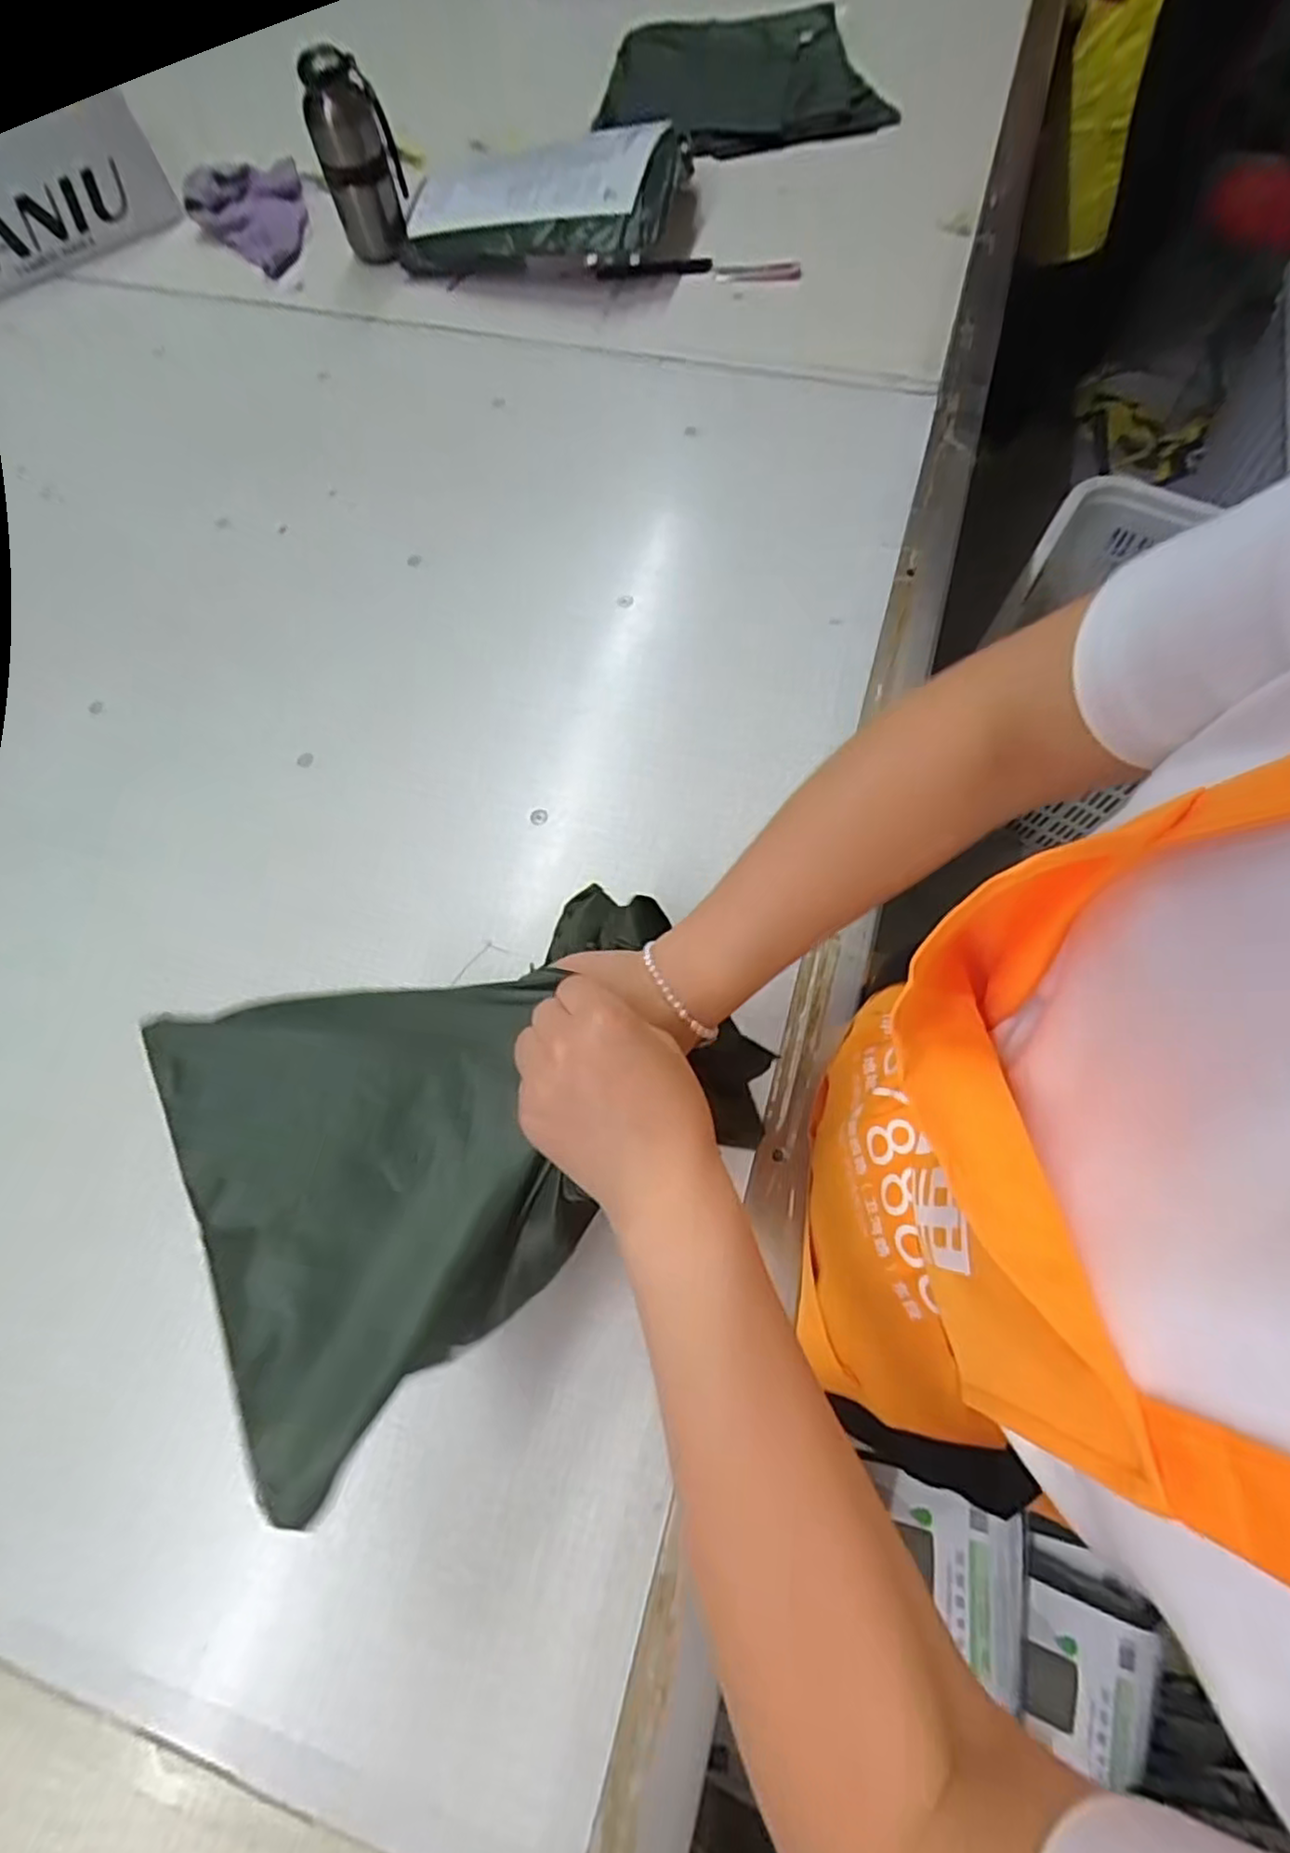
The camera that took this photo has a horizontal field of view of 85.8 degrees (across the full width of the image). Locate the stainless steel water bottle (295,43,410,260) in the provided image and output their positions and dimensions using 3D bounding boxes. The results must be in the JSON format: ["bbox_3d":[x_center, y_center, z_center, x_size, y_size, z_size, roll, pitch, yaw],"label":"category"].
[{"bbox_3d":[-0.337,-0.900,0.823,0.091,0.154,0.081,-15,69,-4],"label":"stainless steel water bottle"}]

